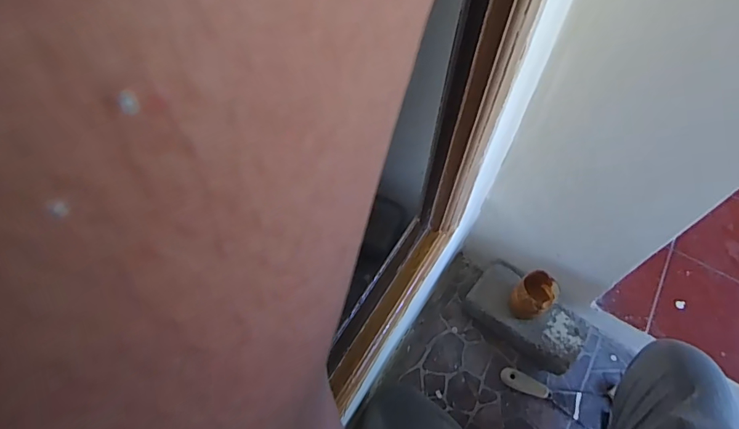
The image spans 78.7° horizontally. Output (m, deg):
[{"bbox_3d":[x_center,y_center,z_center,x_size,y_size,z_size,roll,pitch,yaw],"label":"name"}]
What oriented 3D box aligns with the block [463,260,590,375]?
[{"bbox_3d":[0.284,0.189,0.827,0.206,0.069,0.116,39,66,19],"label":"block"}]

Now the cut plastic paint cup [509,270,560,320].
[{"bbox_3d":[0.286,0.139,0.779,0.075,0.072,0.062,-30,65,-18],"label":"cut plastic paint cup"}]

